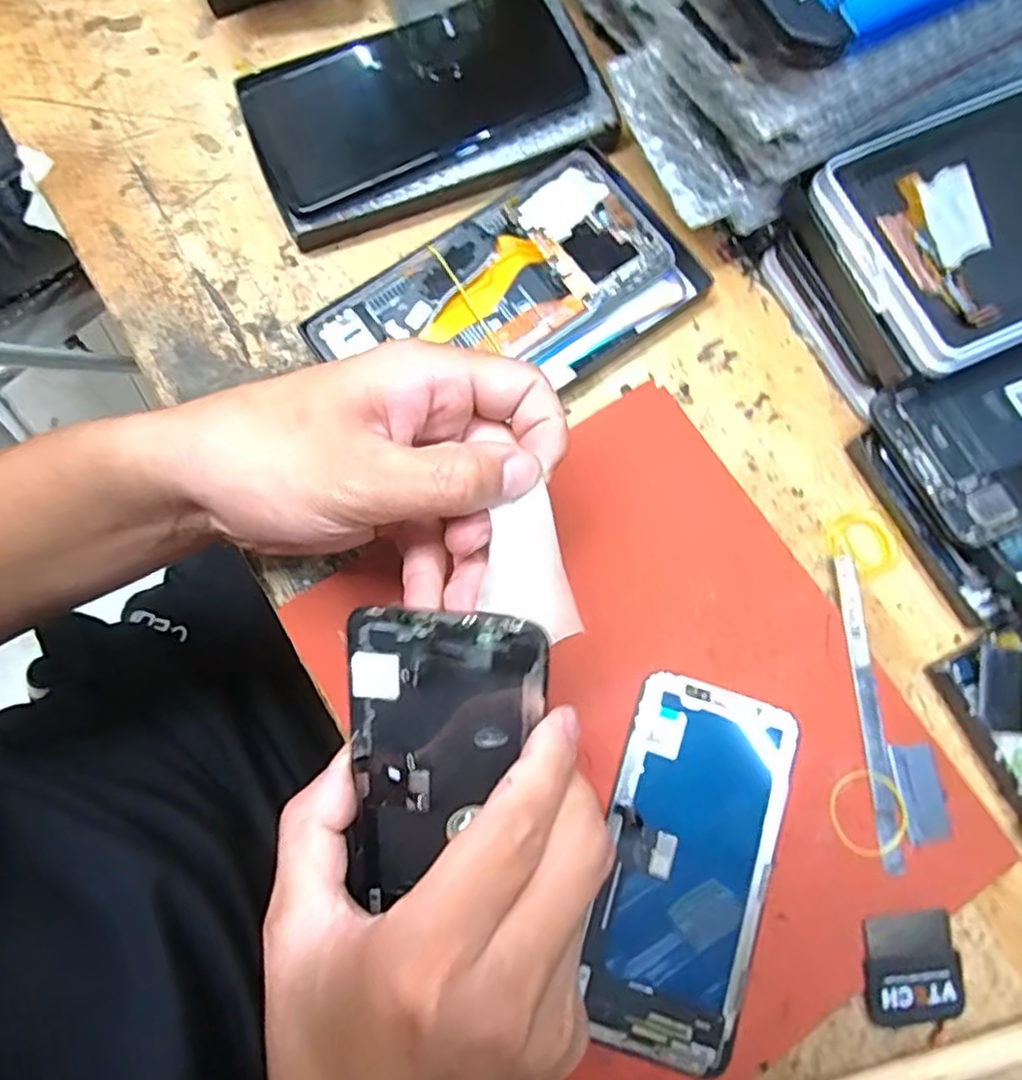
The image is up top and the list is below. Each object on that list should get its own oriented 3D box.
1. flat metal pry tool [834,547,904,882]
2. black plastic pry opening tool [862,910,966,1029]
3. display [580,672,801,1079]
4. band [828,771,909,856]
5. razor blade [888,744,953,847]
[{"bbox_3d":[0.151,0.070,0.284,0.009,0.004,0.127,-3,79,0],"label":"flat metal pry tool"},{"bbox_3d":[0.158,0.168,0.264,0.040,0.004,0.040,-7,79,-1],"label":"black plastic pry opening tool"},{"bbox_3d":[0.071,0.129,0.272,0.066,0.007,0.139,17,80,4],"label":"display"},{"bbox_3d":[0.146,0.111,0.276,0.031,0.004,0.032,0,79,1],"label":"band"},{"bbox_3d":[0.170,0.105,0.280,0.019,0.004,0.038,-6,79,0],"label":"razor blade"}]

